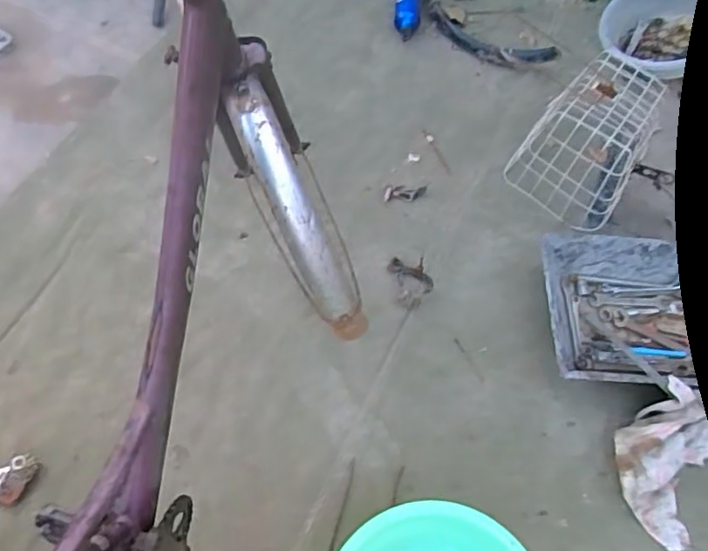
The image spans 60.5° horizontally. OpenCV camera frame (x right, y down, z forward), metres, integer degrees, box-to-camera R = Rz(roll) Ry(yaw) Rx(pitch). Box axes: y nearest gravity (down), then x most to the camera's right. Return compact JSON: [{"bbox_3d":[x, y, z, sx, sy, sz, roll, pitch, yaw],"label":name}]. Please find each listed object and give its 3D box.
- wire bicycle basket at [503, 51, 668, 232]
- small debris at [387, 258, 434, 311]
[{"bbox_3d":[0.517,-0.291,1.318,0.245,0.222,0.275,39,65,14],"label":"wire bicycle basket"},{"bbox_3d":[0.121,0.012,1.262,0.077,0.027,0.115,-12,66,-7],"label":"small debris"}]

